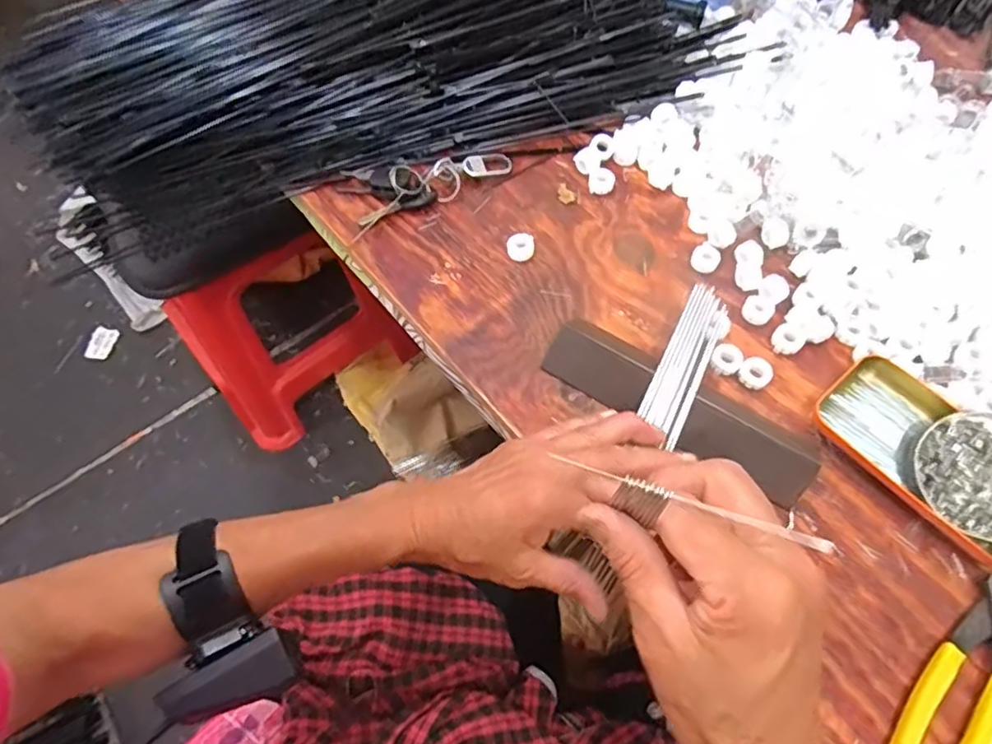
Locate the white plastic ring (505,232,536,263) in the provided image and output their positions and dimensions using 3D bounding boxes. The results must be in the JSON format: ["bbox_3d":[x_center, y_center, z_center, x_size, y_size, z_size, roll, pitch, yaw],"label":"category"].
[{"bbox_3d":[0.021,-0.103,0.515,0.023,0.013,0.023,0,63,0],"label":"white plastic ring"}]

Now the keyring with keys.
[{"bbox_3d":[-0.070,-0.178,0.546,0.152,0.023,0.075,-29,66,-14],"label":"keyring with keys"}]

